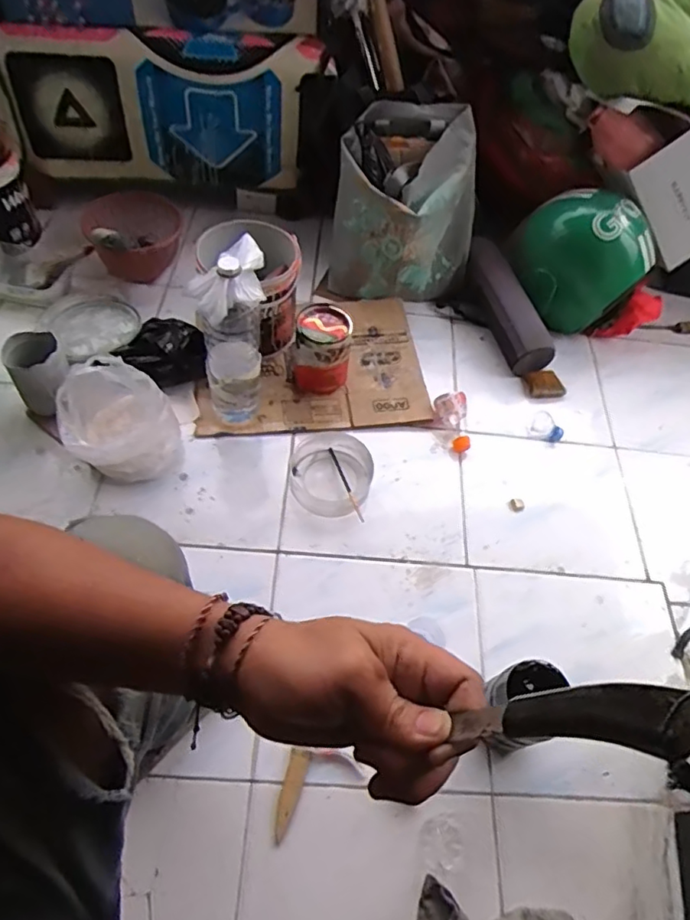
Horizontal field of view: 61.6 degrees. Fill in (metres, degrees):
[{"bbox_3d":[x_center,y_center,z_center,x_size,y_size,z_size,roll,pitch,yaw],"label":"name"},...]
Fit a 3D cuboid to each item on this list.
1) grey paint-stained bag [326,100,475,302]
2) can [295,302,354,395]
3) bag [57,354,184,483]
[{"bbox_3d":[0.120,-0.502,1.162,0.274,0.275,0.255,9,58,-1],"label":"grey paint-stained bag"},{"bbox_3d":[-0.044,-0.199,1.042,0.103,0.124,0.110,4,56,-4],"label":"can"},{"bbox_3d":[-0.357,-0.064,0.917,0.163,0.149,0.158,-23,62,-19],"label":"bag"}]

